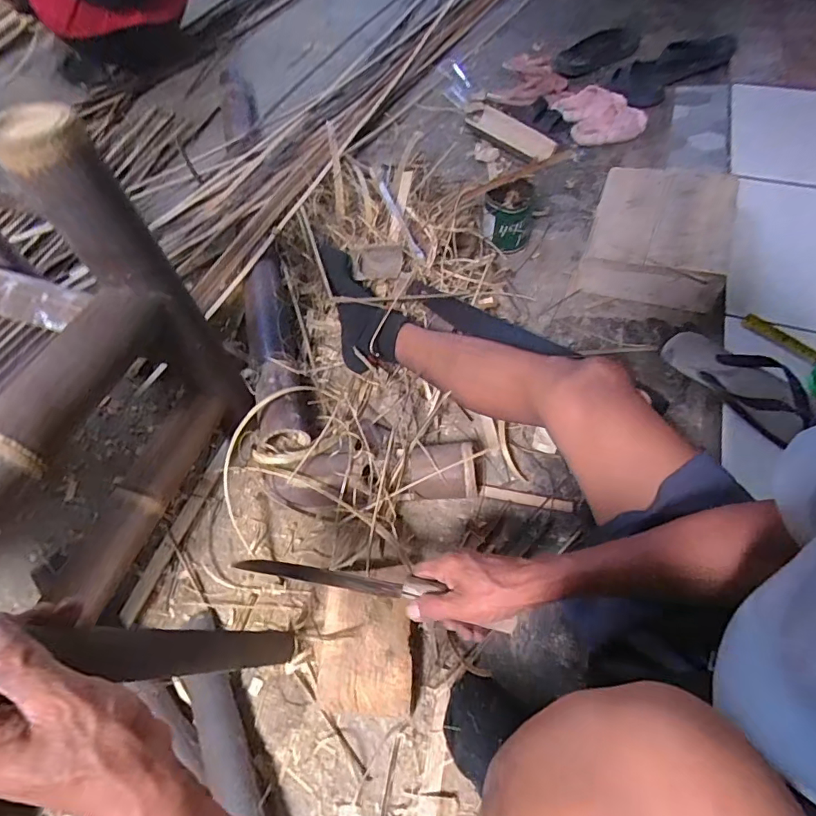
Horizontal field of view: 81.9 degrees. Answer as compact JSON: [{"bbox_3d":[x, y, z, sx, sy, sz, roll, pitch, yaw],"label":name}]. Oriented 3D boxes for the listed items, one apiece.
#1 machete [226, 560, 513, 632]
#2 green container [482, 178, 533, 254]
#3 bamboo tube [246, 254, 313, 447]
[{"bbox_3d":[-0.036,0.194,0.508,0.302,0.029,0.033,9,60,5],"label":"machete"},{"bbox_3d":[0.203,-0.394,0.967,0.095,0.112,0.123,8,60,8],"label":"green container"},{"bbox_3d":[-0.234,-0.109,0.824,0.074,0.075,0.400,-14,59,-5],"label":"bamboo tube"}]

